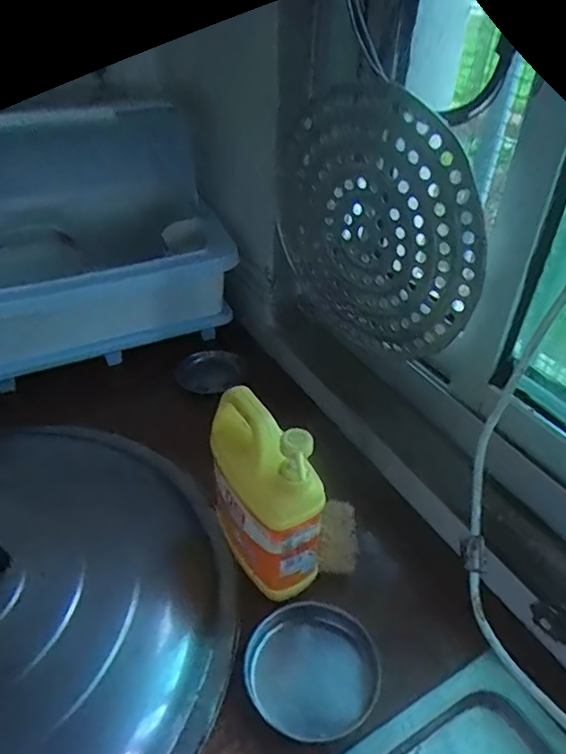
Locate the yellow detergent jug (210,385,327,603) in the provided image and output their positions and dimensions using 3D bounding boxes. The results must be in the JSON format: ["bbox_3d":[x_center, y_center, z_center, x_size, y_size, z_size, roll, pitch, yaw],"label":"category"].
[{"bbox_3d":[-0.023,0.122,0.592,0.068,0.238,0.129,-19,43,-24],"label":"yellow detergent jug"}]

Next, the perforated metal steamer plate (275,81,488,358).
[{"bbox_3d":[0.093,-0.159,0.621,0.017,0.282,0.283,-29,22,-28],"label":"perforated metal steamer plate"}]

